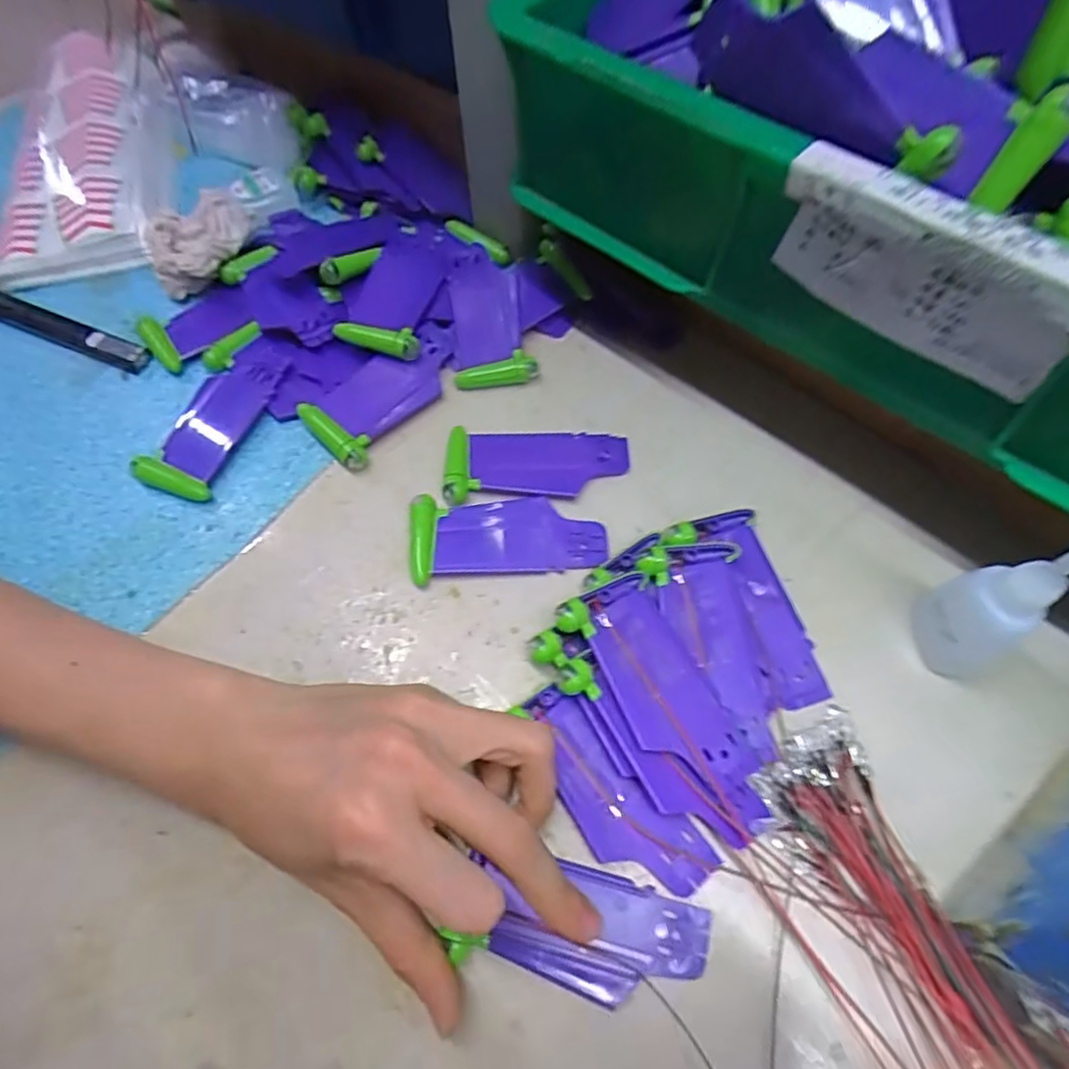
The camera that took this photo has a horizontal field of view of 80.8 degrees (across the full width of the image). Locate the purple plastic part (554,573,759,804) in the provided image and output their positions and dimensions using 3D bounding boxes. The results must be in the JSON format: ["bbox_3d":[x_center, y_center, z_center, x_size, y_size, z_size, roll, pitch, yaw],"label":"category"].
[{"bbox_3d":[0.048,0.059,0.247,0.037,0.004,0.090,-25,67,-19],"label":"purple plastic part"}]

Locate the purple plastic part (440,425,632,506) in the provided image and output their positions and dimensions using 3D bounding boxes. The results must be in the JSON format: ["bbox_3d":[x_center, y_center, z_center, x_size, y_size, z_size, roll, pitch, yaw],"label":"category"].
[{"bbox_3d":[0.001,-0.036,0.307,0.089,0.008,0.040,-1,62,1],"label":"purple plastic part"}]

